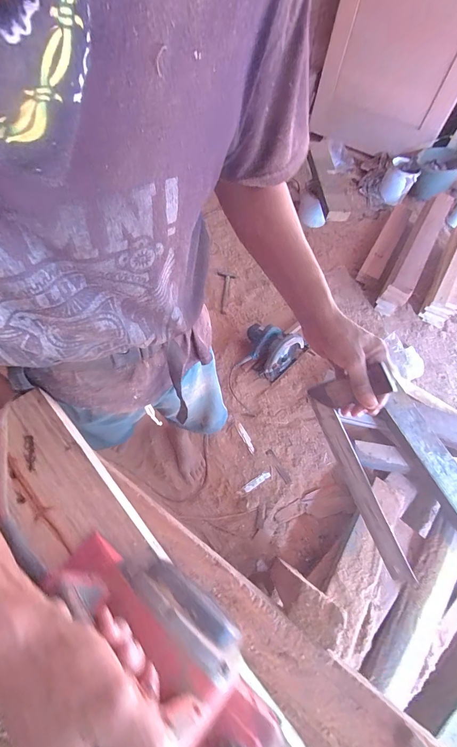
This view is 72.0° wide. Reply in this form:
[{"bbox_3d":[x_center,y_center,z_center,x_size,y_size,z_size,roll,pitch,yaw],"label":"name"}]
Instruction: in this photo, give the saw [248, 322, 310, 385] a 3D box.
[{"bbox_3d":[0.175,-0.124,1.316,0.215,0.182,0.222,-39,72,-19],"label":"saw"}]

